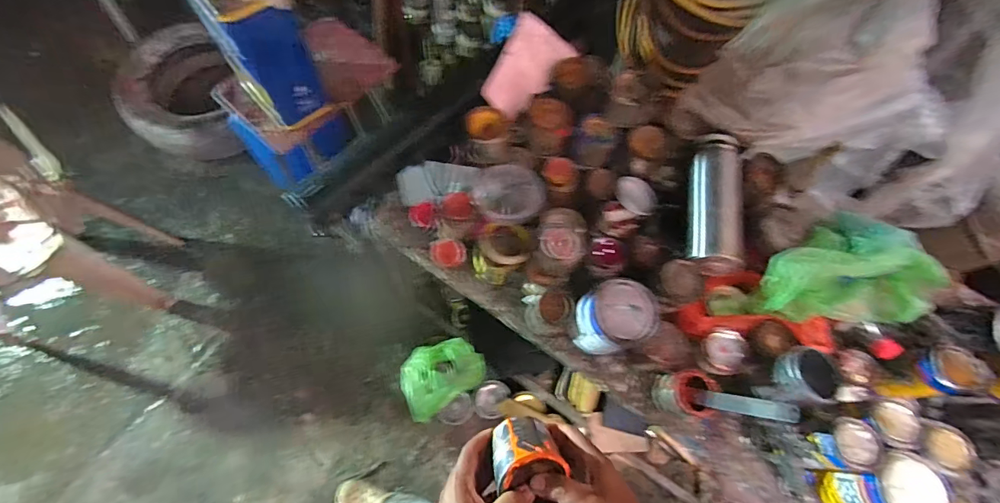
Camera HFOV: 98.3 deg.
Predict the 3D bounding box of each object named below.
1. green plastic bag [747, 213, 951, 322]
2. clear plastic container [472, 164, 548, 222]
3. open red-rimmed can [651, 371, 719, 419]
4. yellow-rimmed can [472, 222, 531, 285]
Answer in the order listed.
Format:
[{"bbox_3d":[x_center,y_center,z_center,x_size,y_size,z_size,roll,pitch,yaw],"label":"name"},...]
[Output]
[{"bbox_3d":[0.540,0.029,0.691,0.282,0.121,0.182,-5,70,-18],"label":"green plastic bag"},{"bbox_3d":[0.016,-0.100,0.762,0.127,0.053,0.108,10,66,-1],"label":"clear plastic container"},{"bbox_3d":[0.304,0.234,0.708,0.075,0.062,0.070,2,67,-4],"label":"open red-rimmed can"},{"bbox_3d":[0.002,0.001,0.763,0.088,0.071,0.094,2,67,-4],"label":"yellow-rimmed can"}]

